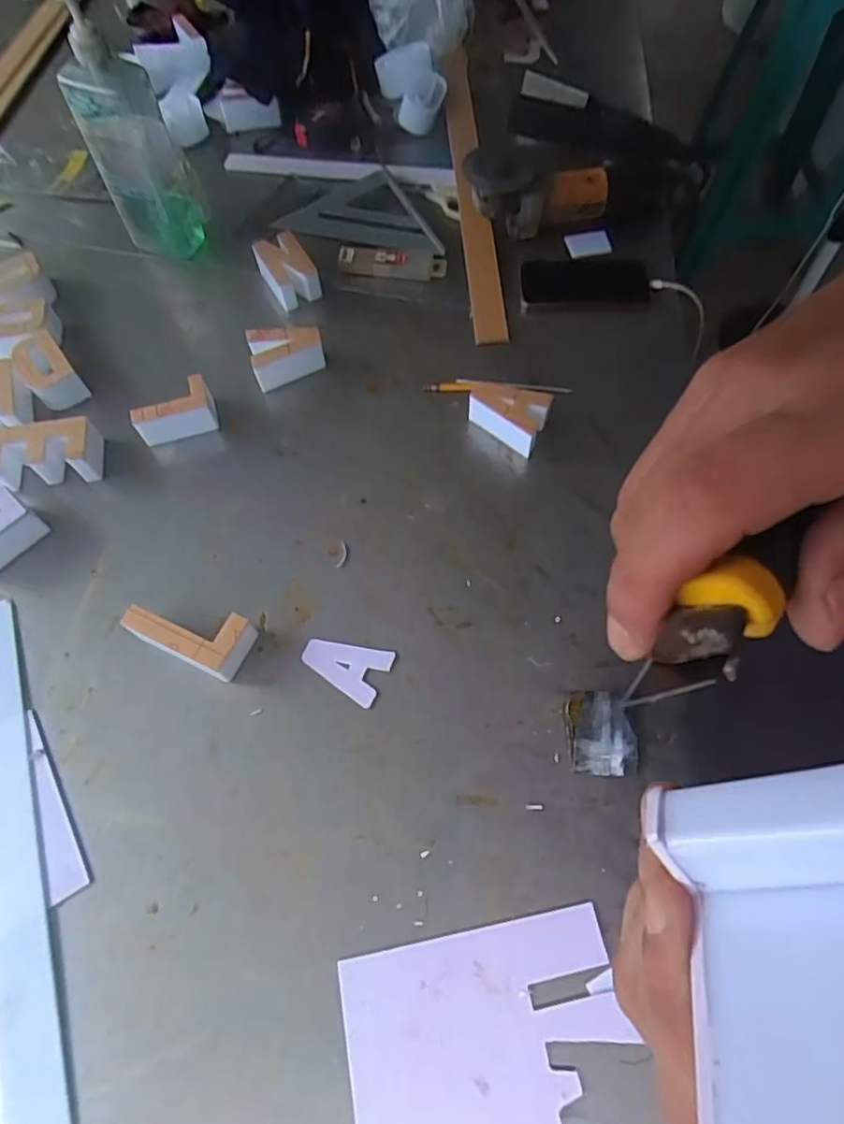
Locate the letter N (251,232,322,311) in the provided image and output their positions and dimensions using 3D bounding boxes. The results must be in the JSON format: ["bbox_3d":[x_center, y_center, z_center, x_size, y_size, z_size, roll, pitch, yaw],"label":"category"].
[{"bbox_3d":[-0.173,-0.375,0.797,0.058,0.051,0.089,-32,67,-12],"label":"letter N"}]

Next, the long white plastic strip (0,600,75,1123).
[{"bbox_3d":[-0.362,0.236,0.544,0.058,0.007,0.446,-20,64,-7],"label":"long white plastic strip"}]

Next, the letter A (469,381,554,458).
[{"bbox_3d":[0.092,-0.164,0.695,0.089,0.044,0.066,21,68,12],"label":"letter A"}]

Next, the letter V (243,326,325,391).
[{"bbox_3d":[-0.160,-0.246,0.744,0.084,0.046,0.059,-16,65,-5],"label":"letter V"}]

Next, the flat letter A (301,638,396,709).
[{"bbox_3d":[-0.073,0.096,0.599,0.082,0.004,0.054,24,68,14],"label":"flat letter A"}]

